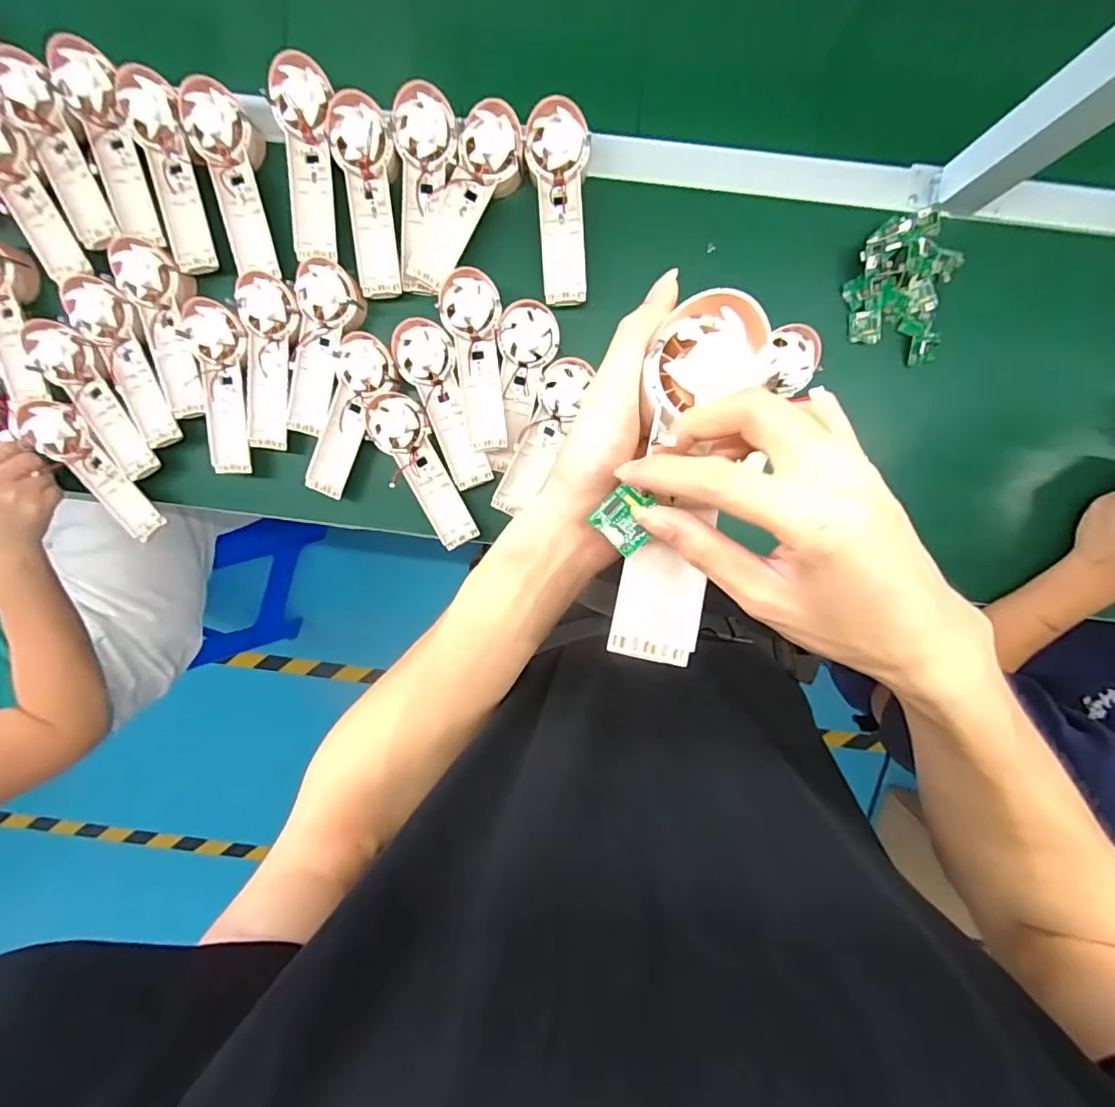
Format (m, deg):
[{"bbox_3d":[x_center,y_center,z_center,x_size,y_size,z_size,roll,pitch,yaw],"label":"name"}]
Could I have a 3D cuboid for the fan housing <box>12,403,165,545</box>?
[{"bbox_3d":[-0.513,-0.092,0.598,0.049,0.026,0.175,-40,95,7],"label":"fan housing"}]

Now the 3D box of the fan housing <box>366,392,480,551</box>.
[{"bbox_3d":[-0.143,-0.088,0.579,0.055,0.034,0.174,-27,97,6],"label":"fan housing"}]

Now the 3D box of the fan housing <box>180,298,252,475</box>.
[{"bbox_3d":[-0.362,-0.174,0.576,0.060,0.032,0.171,3,99,1],"label":"fan housing"}]

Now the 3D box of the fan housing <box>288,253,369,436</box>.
[{"bbox_3d":[-0.252,-0.212,0.560,0.057,0.026,0.171,19,99,-1],"label":"fan housing"}]

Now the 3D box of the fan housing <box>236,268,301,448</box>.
[{"bbox_3d":[-0.307,-0.198,0.564,0.054,0.024,0.170,8,99,1],"label":"fan housing"}]

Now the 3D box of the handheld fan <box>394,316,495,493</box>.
[{"bbox_3d":[-0.116,-0.157,0.566,0.058,0.026,0.175,-21,97,5],"label":"handheld fan"}]

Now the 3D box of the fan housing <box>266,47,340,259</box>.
[{"bbox_3d":[-0.248,-0.385,0.532,0.054,0.030,0.170,0,99,2],"label":"fan housing"}]

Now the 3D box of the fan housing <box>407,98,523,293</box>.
[{"bbox_3d":[-0.089,-0.349,0.533,0.063,0.030,0.174,26,98,-2],"label":"fan housing"}]

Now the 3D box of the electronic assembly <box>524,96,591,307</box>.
[{"bbox_3d":[0.004,-0.343,0.533,0.059,0.027,0.178,-5,98,2],"label":"electronic assembly"}]

